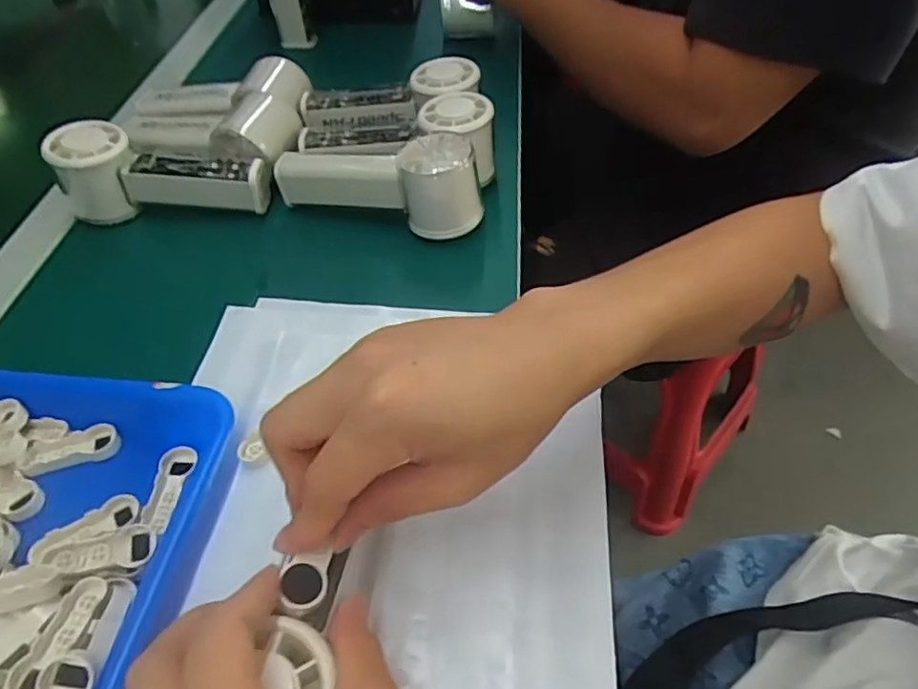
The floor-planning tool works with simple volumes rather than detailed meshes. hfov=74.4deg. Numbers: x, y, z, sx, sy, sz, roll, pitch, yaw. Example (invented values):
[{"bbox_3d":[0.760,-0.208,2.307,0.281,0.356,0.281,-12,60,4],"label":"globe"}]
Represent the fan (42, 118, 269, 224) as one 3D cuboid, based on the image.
[{"bbox_3d":[-0.224,-0.133,0.464,0.153,0.055,0.051,-2,50,-1],"label":"fan"}]

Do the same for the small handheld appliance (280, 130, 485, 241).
[{"bbox_3d":[-0.061,-0.120,0.456,0.153,0.056,0.050,6,49,16],"label":"small handheld appliance"}]

